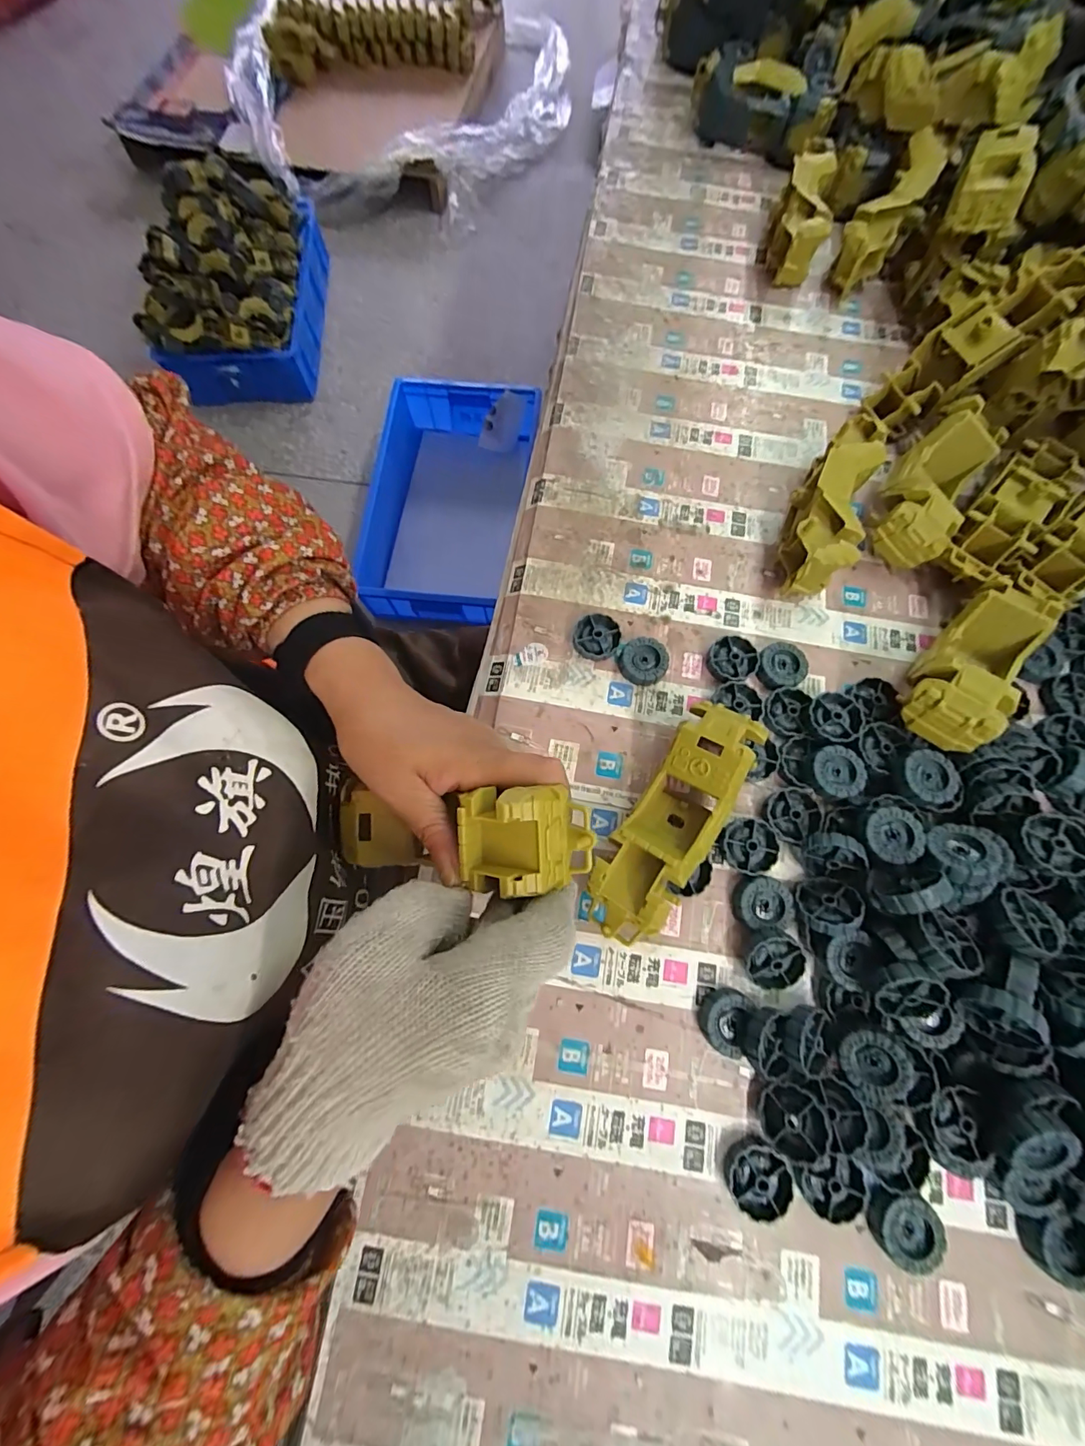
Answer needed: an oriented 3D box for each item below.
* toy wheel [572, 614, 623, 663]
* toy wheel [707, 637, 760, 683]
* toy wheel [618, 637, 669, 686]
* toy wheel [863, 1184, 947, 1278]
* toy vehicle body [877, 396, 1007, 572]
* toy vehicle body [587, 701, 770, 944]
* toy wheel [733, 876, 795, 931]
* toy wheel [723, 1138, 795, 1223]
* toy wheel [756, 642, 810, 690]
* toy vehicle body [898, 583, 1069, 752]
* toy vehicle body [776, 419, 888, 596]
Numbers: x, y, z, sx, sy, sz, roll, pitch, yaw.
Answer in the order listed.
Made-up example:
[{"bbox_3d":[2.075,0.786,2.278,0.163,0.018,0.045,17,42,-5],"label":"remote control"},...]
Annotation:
[{"bbox_3d":[0.045,-0.071,0.388,0.037,0.011,0.037,0,73,-1],"label":"toy wheel"},{"bbox_3d":[0.155,-0.051,0.385,0.042,0.012,0.037,-33,77,-10],"label":"toy wheel"},{"bbox_3d":[0.082,-0.050,0.384,0.038,0.013,0.036,0,73,-1],"label":"toy wheel"},{"bbox_3d":[0.220,0.306,0.285,0.041,0.013,0.038,0,73,-1],"label":"toy wheel"},{"bbox_3d":[0.338,-0.204,0.414,0.062,0.058,0.171,34,76,8],"label":"toy vehicle body"},{"bbox_3d":[0.088,0.065,0.322,0.054,0.063,0.168,34,76,8],"label":"toy vehicle body"},{"bbox_3d":[0.155,0.127,0.333,0.038,0.015,0.035,0,73,-1],"label":"toy wheel"},{"bbox_3d":[0.130,0.275,0.283,0.036,0.014,0.037,0,73,-1],"label":"toy wheel"},{"bbox_3d":[0.194,-0.045,0.382,0.041,0.016,0.036,-30,76,-10],"label":"toy wheel"},{"bbox_3d":[0.325,-0.047,0.354,0.057,0.066,0.158,42,77,10],"label":"toy vehicle body"},{"bbox_3d":[0.244,-0.185,0.406,0.051,0.057,0.174,23,74,6],"label":"toy vehicle body"}]

